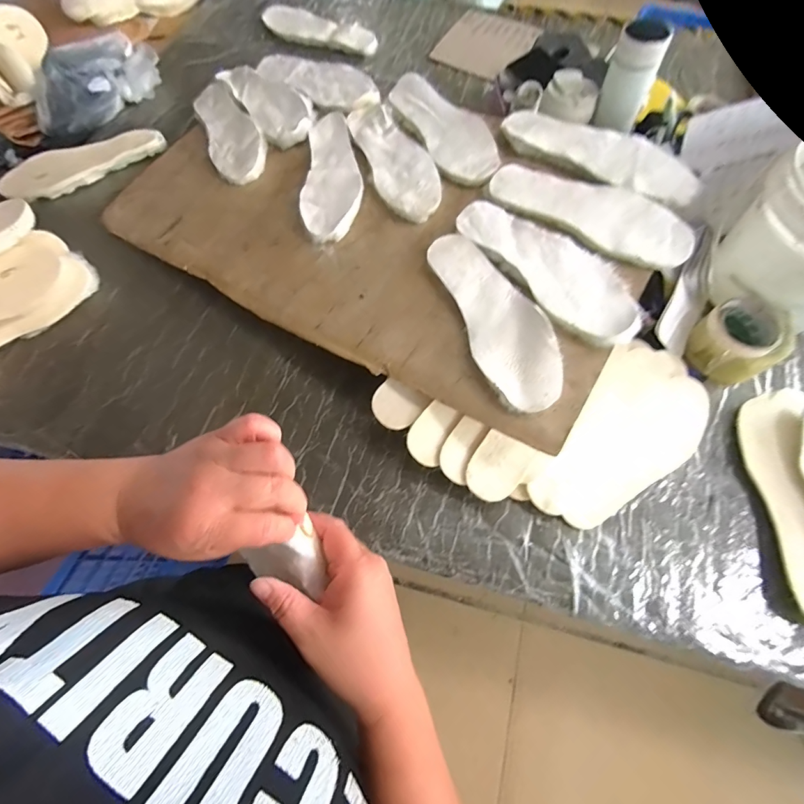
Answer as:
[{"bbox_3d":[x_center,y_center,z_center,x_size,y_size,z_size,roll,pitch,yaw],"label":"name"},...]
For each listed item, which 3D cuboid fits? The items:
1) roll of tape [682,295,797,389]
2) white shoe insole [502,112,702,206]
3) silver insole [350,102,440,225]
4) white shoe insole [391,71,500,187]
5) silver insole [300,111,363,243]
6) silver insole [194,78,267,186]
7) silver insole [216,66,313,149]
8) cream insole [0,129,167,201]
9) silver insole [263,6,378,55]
[{"bbox_3d":[0.468,-0.084,0.568,0.108,0.081,0.100,0,68,1],"label":"roll of tape"},{"bbox_3d":[0.277,-0.354,0.577,0.277,0.020,0.085,33,72,14],"label":"white shoe insole"},{"bbox_3d":[-0.011,-0.387,0.647,0.089,0.018,0.265,-20,69,-7],"label":"silver insole"},{"bbox_3d":[0.066,-0.441,0.651,0.095,0.014,0.274,-31,68,5],"label":"white shoe insole"},{"bbox_3d":[-0.110,-0.368,0.656,0.093,0.019,0.267,0,68,1],"label":"silver insole"},{"bbox_3d":[-0.316,-0.489,0.737,0.094,0.019,0.271,-33,68,1],"label":"silver insole"},{"bbox_3d":[-0.245,-0.554,0.741,0.102,0.019,0.263,-37,72,-13],"label":"silver insole"},{"bbox_3d":[-0.585,-0.441,0.751,0.283,0.024,0.093,-29,70,-10],"label":"cream insole"},{"bbox_3d":[-0.184,-0.827,0.908,0.271,0.029,0.101,18,69,8],"label":"silver insole"}]

